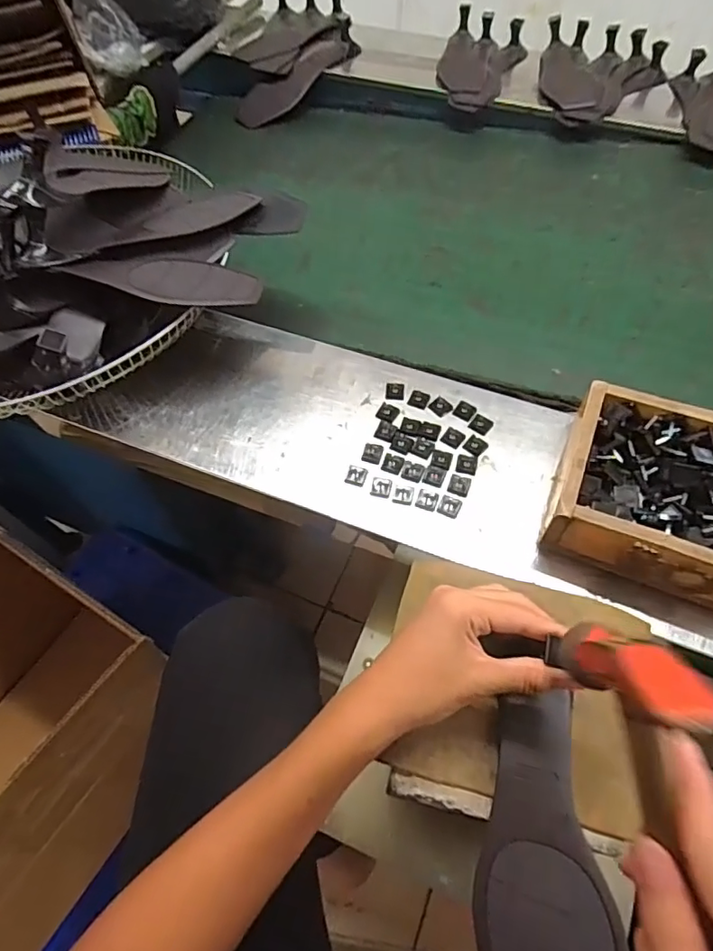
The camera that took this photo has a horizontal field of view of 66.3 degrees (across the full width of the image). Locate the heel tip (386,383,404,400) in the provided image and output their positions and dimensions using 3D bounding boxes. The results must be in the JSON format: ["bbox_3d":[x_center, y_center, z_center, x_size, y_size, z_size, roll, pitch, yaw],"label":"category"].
[{"bbox_3d":[0.040,-0.086,0.558,0.018,0.005,0.018,4,58,4],"label":"heel tip"}]

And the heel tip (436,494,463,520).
[{"bbox_3d":[0.083,0.028,0.490,0.019,0.004,0.019,20,61,14],"label":"heel tip"}]

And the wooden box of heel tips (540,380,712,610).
[{"bbox_3d":[0.260,0.016,0.452,0.182,0.057,0.160,21,61,14],"label":"wooden box of heel tips"}]

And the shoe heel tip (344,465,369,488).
[{"bbox_3d":[0.000,0.000,0.508,0.019,0.004,0.019,14,59,10],"label":"shoe heel tip"}]

